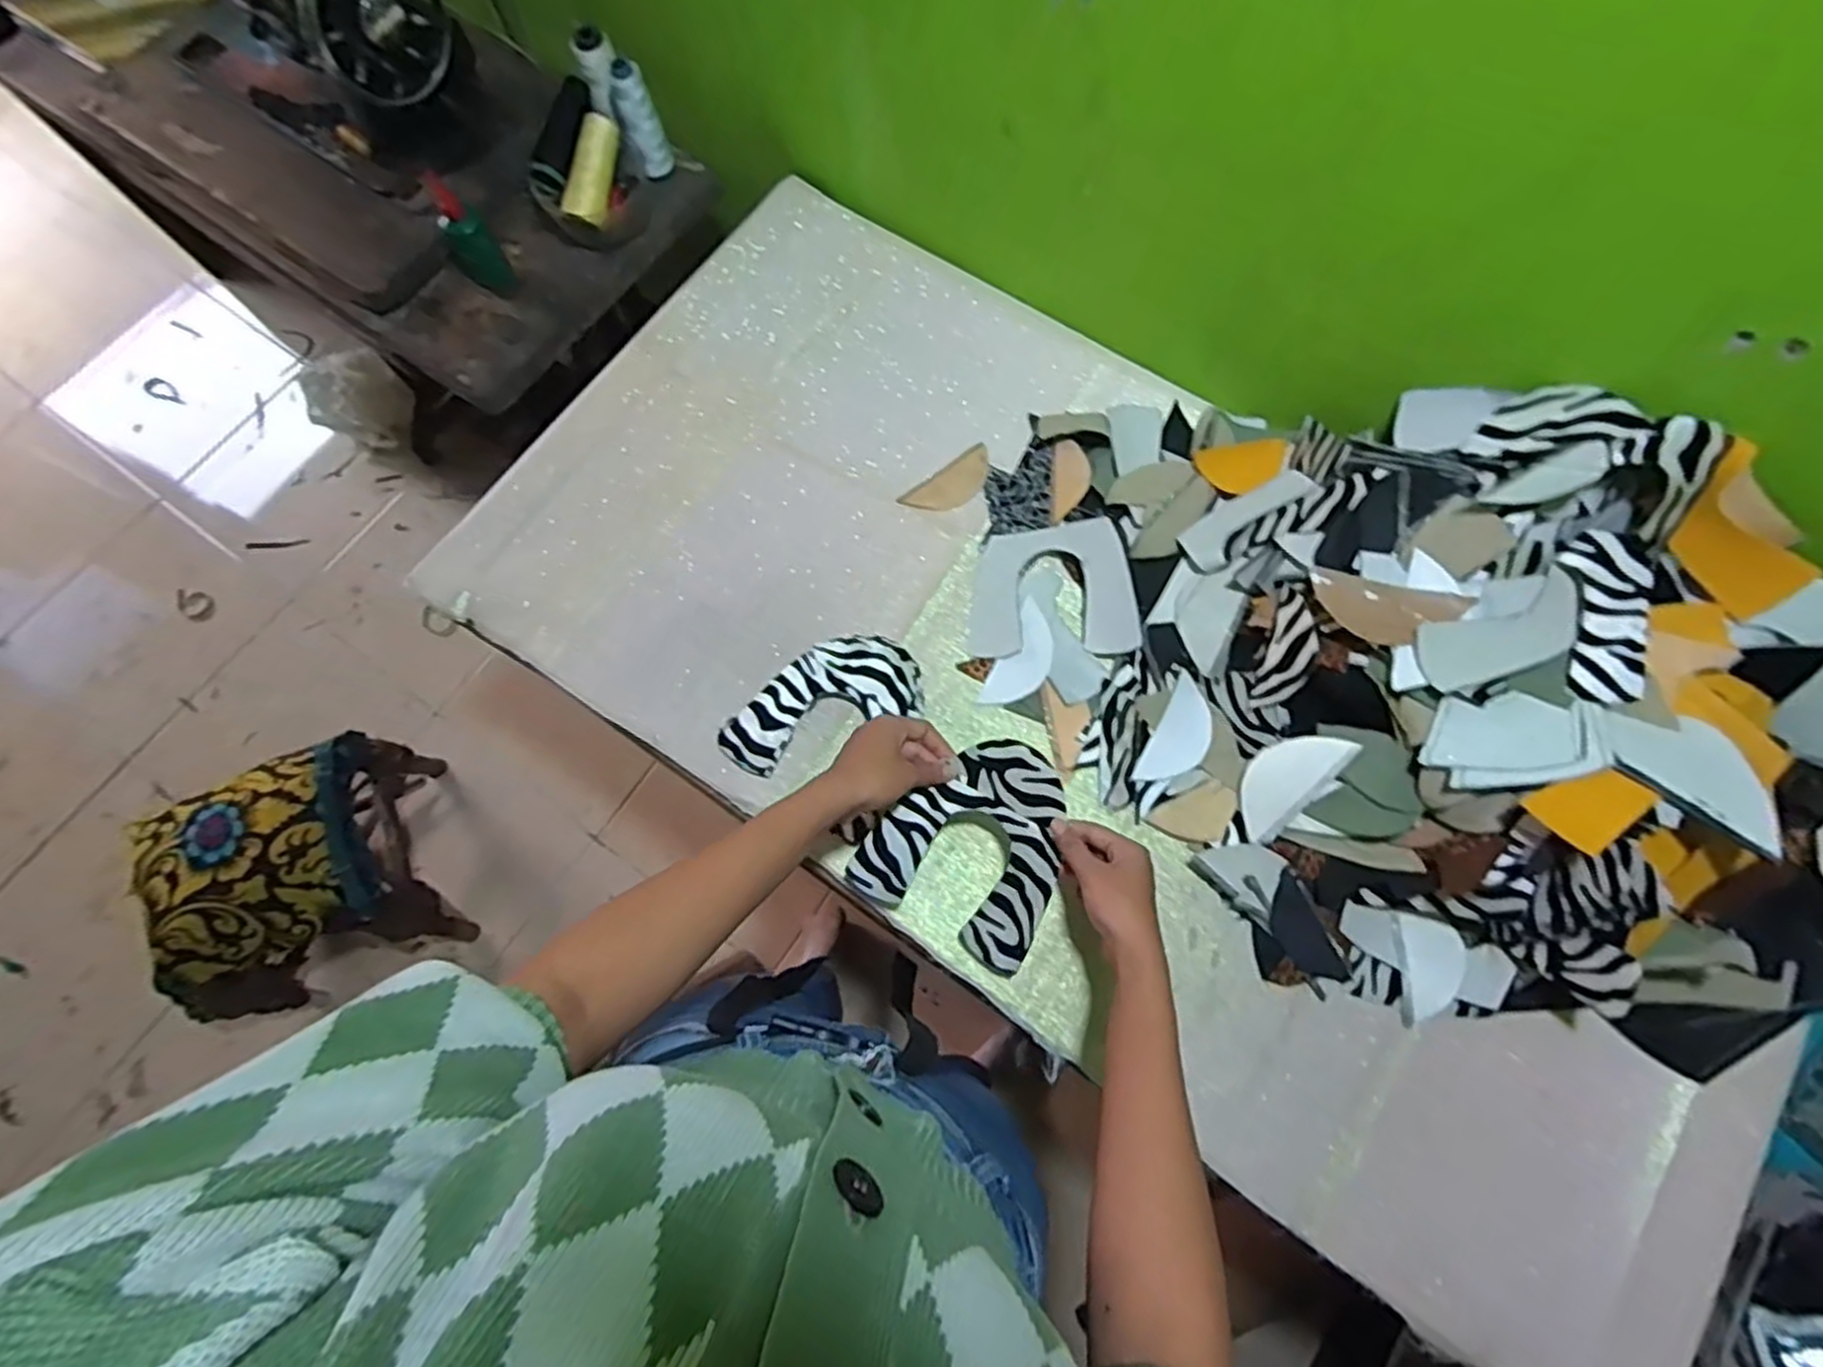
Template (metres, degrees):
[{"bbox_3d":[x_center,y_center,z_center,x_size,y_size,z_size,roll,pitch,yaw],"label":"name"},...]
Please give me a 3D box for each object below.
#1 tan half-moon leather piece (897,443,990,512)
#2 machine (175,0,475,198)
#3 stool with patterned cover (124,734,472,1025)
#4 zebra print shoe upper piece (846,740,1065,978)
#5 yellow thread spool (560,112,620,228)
[{"bbox_3d":[0.042,-0.198,0.791,0.100,0.004,0.046,-37,73,-4],"label":"tan half-moon leather piece"},{"bbox_3d":[-0.669,-0.730,0.837,0.390,0.212,0.168,32,76,10],"label":"machine"},{"bbox_3d":[-0.899,0.291,1.217,0.253,0.379,0.369,-25,74,-7],"label":"stool with patterned cover"},{"bbox_3d":[0.053,0.124,0.624,0.148,0.014,0.160,31,90,3],"label":"zebra print shoe upper piece"},{"bbox_3d":[-0.345,-0.556,0.853,0.037,0.035,0.116,13,89,5],"label":"yellow thread spool"}]

